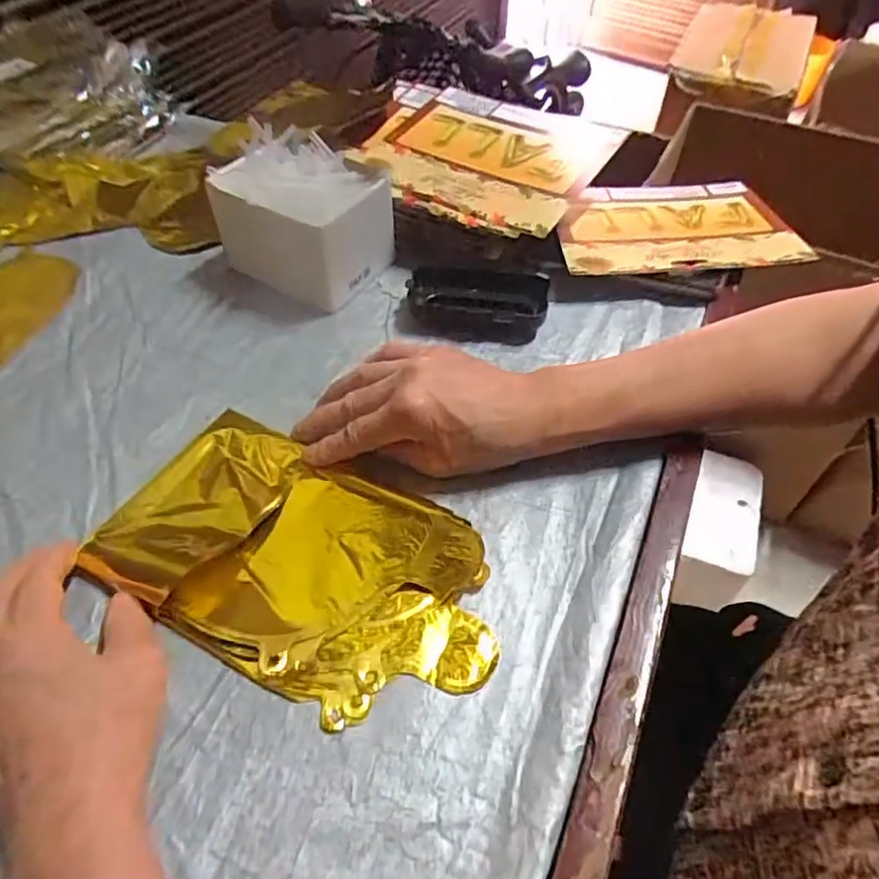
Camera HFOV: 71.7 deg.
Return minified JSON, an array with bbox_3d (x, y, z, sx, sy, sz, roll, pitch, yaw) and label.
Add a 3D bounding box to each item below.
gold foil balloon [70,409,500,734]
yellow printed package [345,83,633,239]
[{"bbox_3d":[-0.078,0.067,0.349,0.228,0.013,0.131,23,56,18],"label":"gold foil balloon"},{"bbox_3d":[0.033,-0.251,0.534,0.208,0.023,0.166,25,54,18],"label":"yellow printed package"}]

